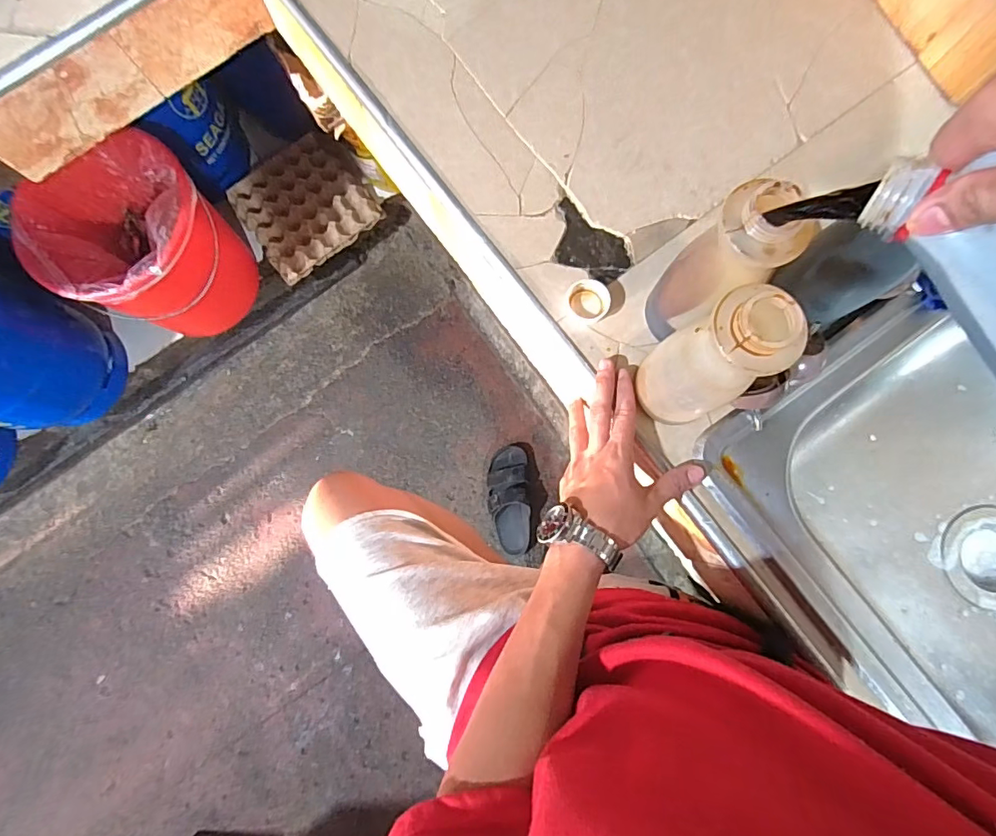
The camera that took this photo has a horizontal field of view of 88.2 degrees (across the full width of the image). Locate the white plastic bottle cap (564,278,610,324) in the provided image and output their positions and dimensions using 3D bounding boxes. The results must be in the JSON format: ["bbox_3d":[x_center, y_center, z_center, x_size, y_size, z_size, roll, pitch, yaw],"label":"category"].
[{"bbox_3d":[0.086,-0.111,0.494,0.040,0.014,0.040,0,81,2],"label":"white plastic bottle cap"}]

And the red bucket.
[{"bbox_3d":[-0.719,-0.350,1.102,0.292,0.380,0.313,0,81,2],"label":"red bucket"}]

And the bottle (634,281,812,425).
[{"bbox_3d":[0.156,-0.038,0.391,0.056,0.190,0.063,-31,81,-3],"label":"bottle"}]

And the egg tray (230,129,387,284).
[{"bbox_3d":[-0.483,-0.531,1.277,0.298,0.054,0.294,-35,81,-3],"label":"egg tray"}]

